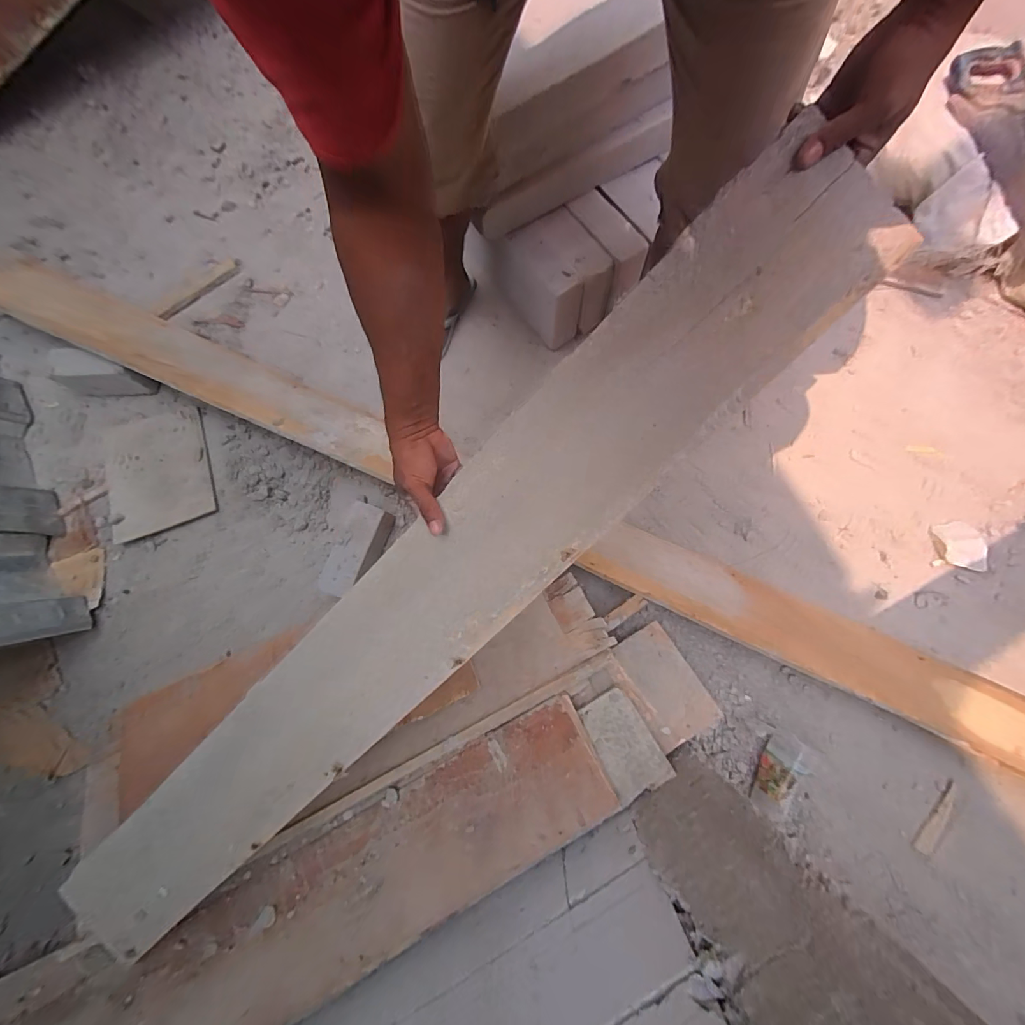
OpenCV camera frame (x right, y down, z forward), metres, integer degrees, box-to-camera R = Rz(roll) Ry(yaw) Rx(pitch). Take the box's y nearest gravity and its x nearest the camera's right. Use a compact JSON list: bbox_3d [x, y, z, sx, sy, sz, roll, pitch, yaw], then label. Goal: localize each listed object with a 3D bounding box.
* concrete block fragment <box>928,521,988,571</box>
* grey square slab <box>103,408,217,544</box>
[{"bbox_3d":[0.943,0.069,0.910,0.095,0.031,0.095,6,78,3],"label":"concrete block fragment"},{"bbox_3d":[-0.851,-0.108,1.020,0.234,0.008,0.297,-18,78,-2],"label":"grey square slab"}]

